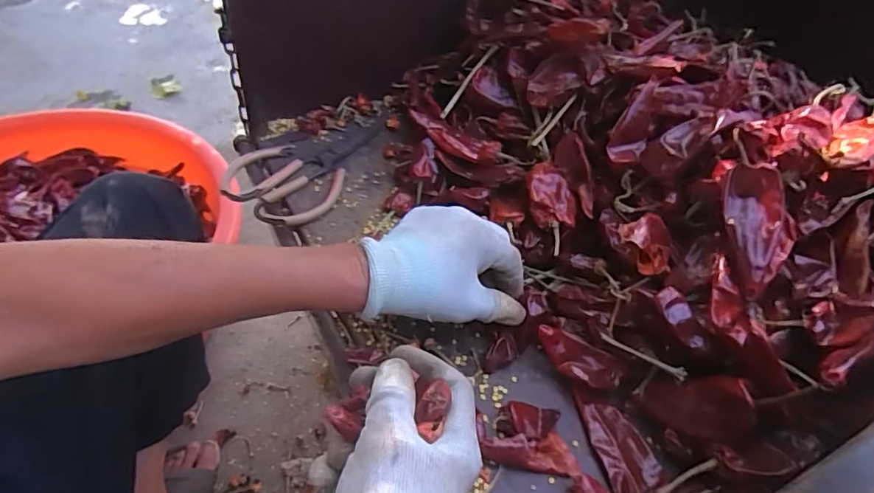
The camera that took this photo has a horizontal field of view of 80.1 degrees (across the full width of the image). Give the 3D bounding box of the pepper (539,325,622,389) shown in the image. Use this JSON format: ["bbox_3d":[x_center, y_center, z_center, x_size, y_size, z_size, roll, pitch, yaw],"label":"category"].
[{"bbox_3d":[0.105,0.082,0.389,0.063,0.023,0.028,25,50,17],"label":"pepper"}]

